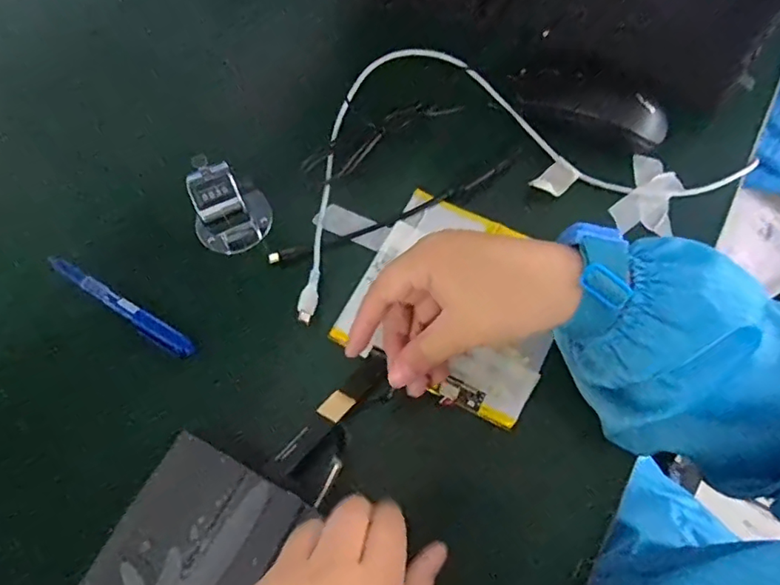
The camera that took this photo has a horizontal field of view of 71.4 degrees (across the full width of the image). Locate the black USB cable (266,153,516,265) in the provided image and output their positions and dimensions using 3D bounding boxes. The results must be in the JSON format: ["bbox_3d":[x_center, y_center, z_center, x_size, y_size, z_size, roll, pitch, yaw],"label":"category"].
[{"bbox_3d":[0.004,-0.056,0.380,0.188,0.014,0.023,-22,57,-2],"label":"black USB cable"}]

